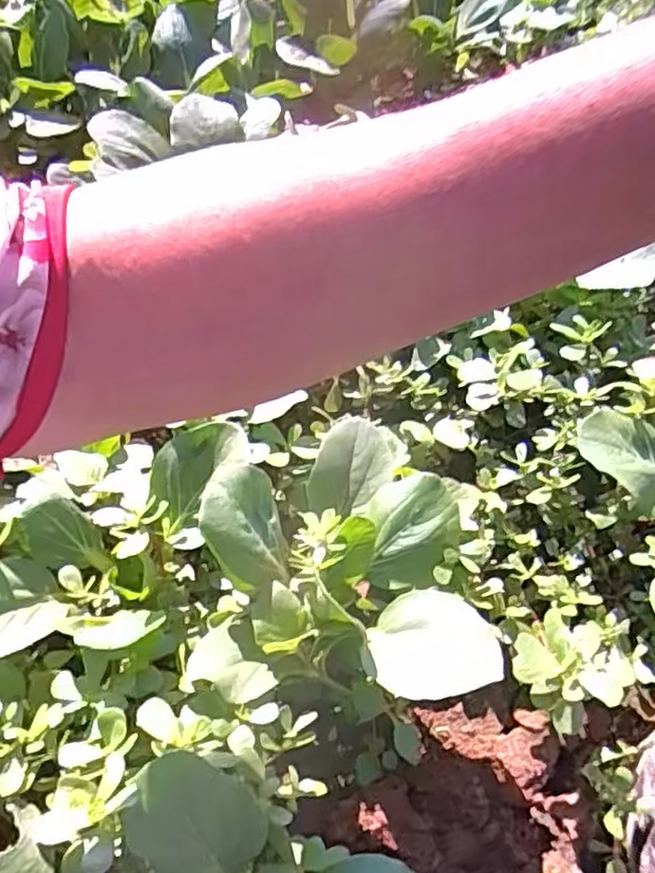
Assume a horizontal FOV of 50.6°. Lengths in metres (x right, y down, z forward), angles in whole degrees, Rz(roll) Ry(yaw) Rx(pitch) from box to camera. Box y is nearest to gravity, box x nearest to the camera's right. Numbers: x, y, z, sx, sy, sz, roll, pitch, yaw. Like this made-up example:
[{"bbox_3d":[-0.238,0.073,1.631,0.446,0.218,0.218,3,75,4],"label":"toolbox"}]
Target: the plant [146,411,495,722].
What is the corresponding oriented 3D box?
[{"bbox_3d":[-0.001,0.079,0.419,0.167,0.123,0.168,0,67,-1],"label":"plant"}]

